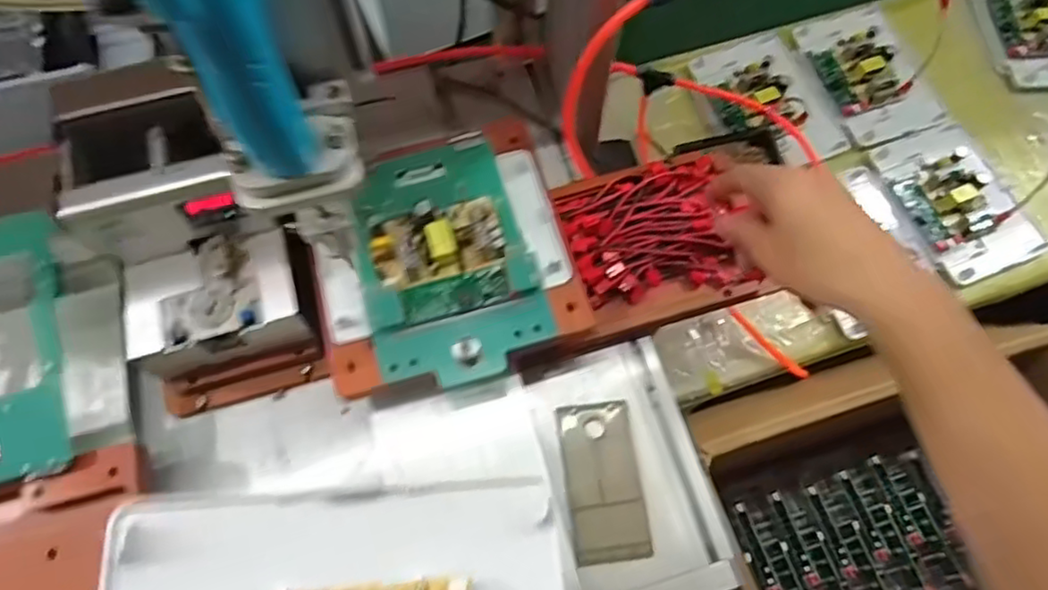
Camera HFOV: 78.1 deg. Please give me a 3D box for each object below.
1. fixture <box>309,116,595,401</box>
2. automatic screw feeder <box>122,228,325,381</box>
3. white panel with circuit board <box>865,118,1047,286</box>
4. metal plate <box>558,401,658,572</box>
[{"bbox_3d":[-0.065,-0.038,0.504,0.195,0.035,0.205,-15,70,-7],"label":"fixture"},{"bbox_3d":[-0.230,0.005,0.498,0.129,0.069,0.082,-12,70,-6],"label":"automatic screw feeder"},{"bbox_3d":[0.507,-0.111,0.743,0.143,0.034,0.187,-22,71,-9],"label":"white panel with circuit board"},{"bbox_3d":[0.062,0.144,0.505,0.057,0.008,0.119,-6,70,-5],"label":"metal plate"}]

